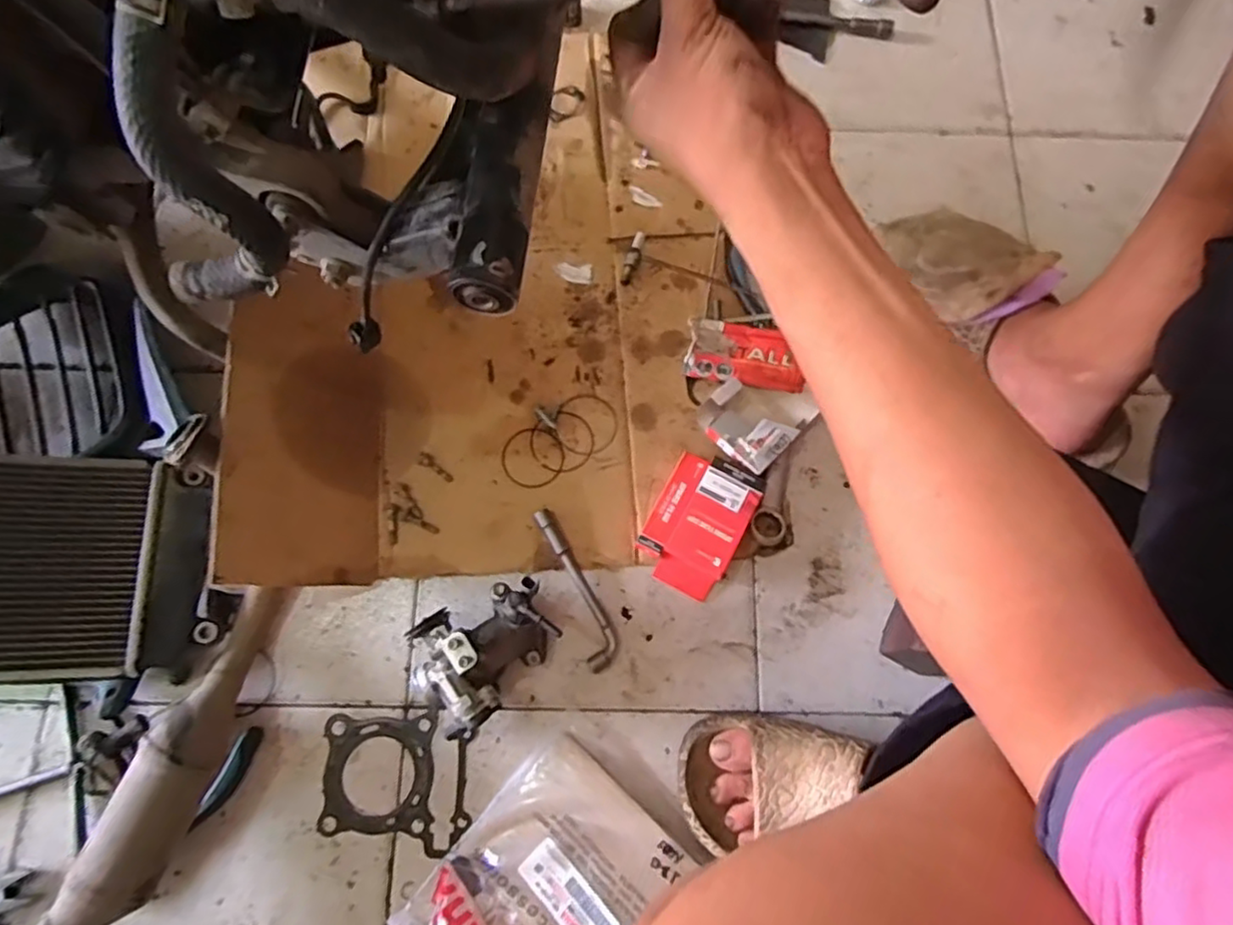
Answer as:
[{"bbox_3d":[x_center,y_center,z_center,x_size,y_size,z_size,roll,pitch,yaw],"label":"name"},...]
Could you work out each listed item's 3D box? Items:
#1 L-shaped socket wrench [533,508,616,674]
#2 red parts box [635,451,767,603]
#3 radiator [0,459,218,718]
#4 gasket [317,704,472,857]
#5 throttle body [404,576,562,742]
[{"bbox_3d":[-0.036,0.106,0.577,0.030,0.017,0.143,-24,77,-7],"label":"L-shaped socket wrench"},{"bbox_3d":[0.071,0.052,0.587,0.077,0.032,0.113,28,76,6],"label":"red parts box"},{"bbox_3d":[-0.435,0.089,0.535,0.211,0.054,0.190,6,75,-15],"label":"radiator"},{"bbox_3d":[-0.180,0.257,0.546,0.117,0.004,0.105,-1,75,-2],"label":"gasket"},{"bbox_3d":[-0.106,0.144,0.534,0.120,0.089,0.094,-40,80,-11],"label":"throttle body"}]

